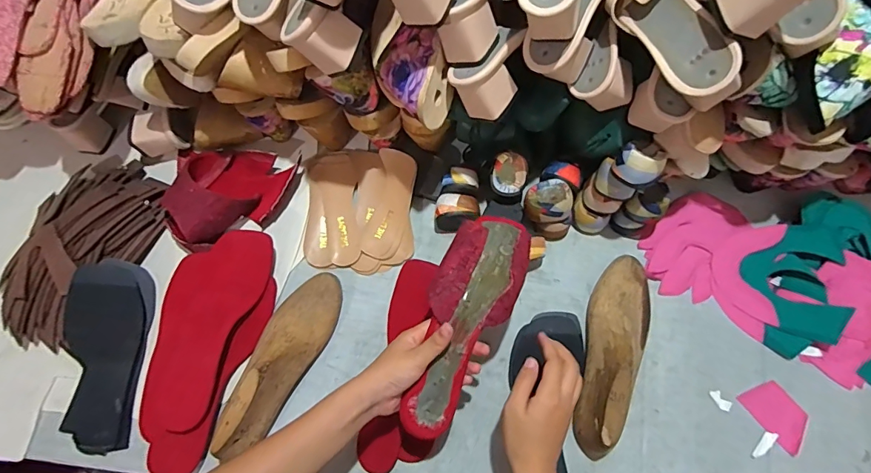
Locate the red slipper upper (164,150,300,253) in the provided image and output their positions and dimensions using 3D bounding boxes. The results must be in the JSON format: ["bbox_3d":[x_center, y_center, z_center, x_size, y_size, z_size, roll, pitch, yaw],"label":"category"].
[{"bbox_3d":[-0.285,-0.056,0.608,0.170,0.071,0.152,6,72,4],"label":"red slipper upper"}]

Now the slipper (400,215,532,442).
[{"bbox_3d":[0.029,0.088,0.470,0.085,0.034,0.238,22,82,8],"label":"slipper"}]

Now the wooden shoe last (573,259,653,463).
[{"bbox_3d":[0.224,0.137,0.532,0.075,0.078,0.240,13,73,6],"label":"wooden shoe last"}]

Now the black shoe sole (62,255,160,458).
[{"bbox_3d":[-0.416,0.143,0.553,0.094,0.040,0.226,2,72,2],"label":"black shoe sole"}]

